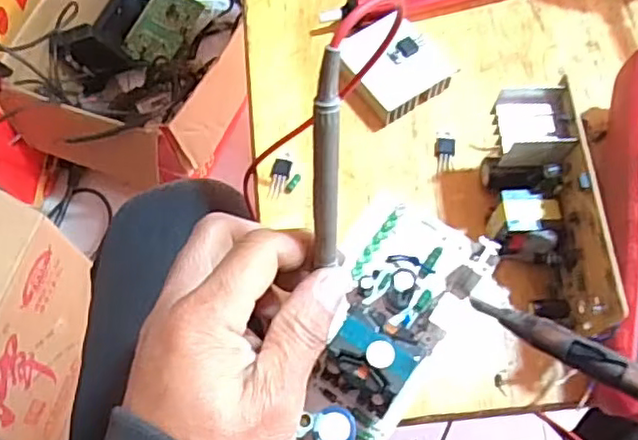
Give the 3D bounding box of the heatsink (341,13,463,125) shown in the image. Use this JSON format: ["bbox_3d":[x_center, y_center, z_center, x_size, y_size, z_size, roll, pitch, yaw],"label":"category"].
[{"bbox_3d":[0.042,-0.087,0.368,0.048,0.021,0.050,-34,70,-14],"label":"heatsink"}]

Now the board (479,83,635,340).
[{"bbox_3d":[0.105,-0.002,0.307,0.034,0.060,0.112,-3,66,-1],"label":"board"}]

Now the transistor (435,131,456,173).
[{"bbox_3d":[0.070,-0.038,0.357,0.011,0.005,0.024,2,66,1],"label":"transistor"}]

